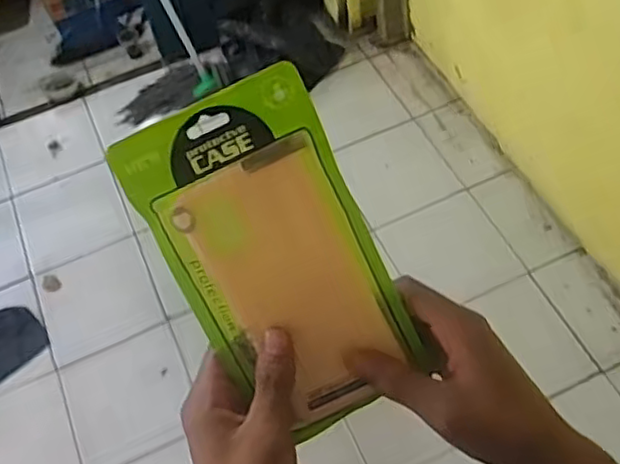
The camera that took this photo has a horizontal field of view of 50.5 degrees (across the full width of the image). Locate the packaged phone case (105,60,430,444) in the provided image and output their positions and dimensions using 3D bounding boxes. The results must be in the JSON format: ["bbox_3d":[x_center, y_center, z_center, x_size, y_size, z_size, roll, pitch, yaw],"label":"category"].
[{"bbox_3d":[-0.018,0.020,0.379,0.110,0.012,0.203,-26,103,1],"label":"packaged phone case"}]

